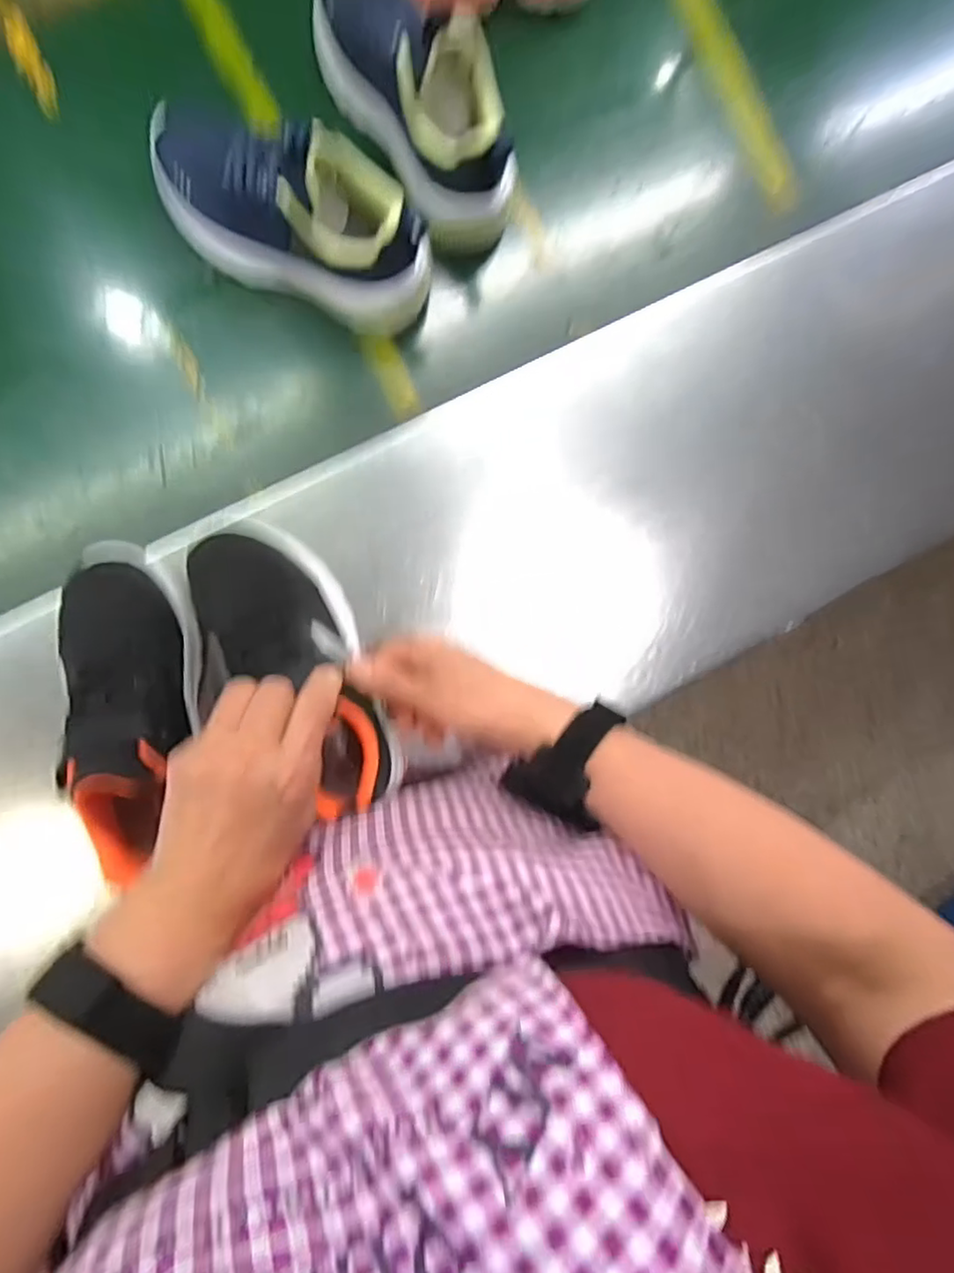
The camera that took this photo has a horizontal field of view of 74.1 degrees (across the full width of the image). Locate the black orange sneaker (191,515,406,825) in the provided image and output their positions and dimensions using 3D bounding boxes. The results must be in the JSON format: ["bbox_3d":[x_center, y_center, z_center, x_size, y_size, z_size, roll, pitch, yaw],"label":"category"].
[{"bbox_3d":[-0.112,0.018,0.392,0.079,0.083,0.194,-30,91,-4],"label":"black orange sneaker"}]

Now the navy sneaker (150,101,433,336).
[{"bbox_3d":[-0.127,-0.285,0.417,0.201,0.098,0.075,22,88,-7],"label":"navy sneaker"}]

